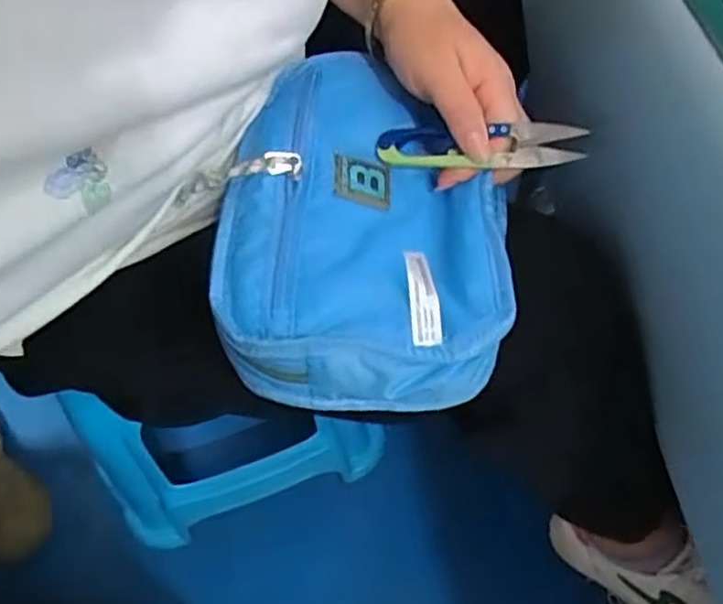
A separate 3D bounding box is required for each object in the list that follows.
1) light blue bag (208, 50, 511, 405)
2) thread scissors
[{"bbox_3d":[0.000,-0.049,0.430,0.156,0.064,0.211,0,59,1],"label":"light blue bag"},{"bbox_3d":[0.068,-0.093,0.422,0.119,0.016,0.029,2,58,20],"label":"thread scissors"}]

